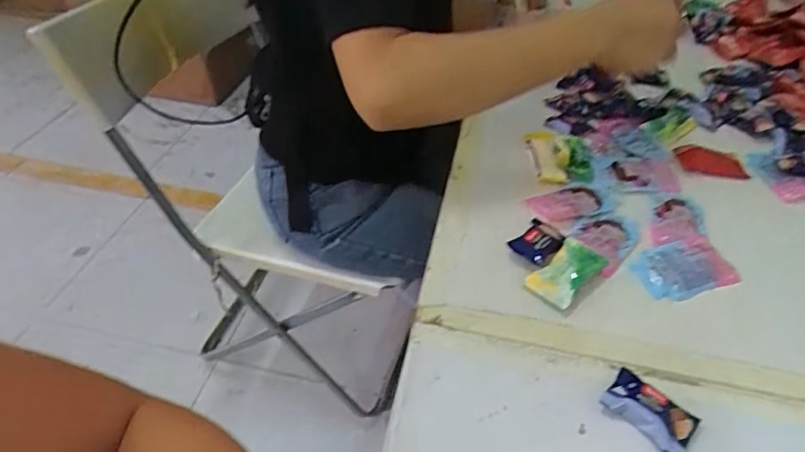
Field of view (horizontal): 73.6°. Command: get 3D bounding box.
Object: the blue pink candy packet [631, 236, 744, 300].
[{"bbox_3d":[0.237,0.034,0.452,0.080,0.009,0.052,-12,45,-16],"label":"blue pink candy packet"}]

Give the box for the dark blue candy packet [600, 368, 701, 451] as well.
[{"bbox_3d":[0.162,0.121,0.351,0.055,0.015,0.033,33,50,28],"label":"dark blue candy packet"}]

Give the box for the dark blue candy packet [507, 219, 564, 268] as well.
[{"bbox_3d":[0.118,0.012,0.463,0.034,0.007,0.048,34,51,29],"label":"dark blue candy packet"}]

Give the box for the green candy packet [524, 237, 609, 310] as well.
[{"bbox_3d":[0.135,0.036,0.442,0.038,0.014,0.073,34,51,29],"label":"green candy packet"}]

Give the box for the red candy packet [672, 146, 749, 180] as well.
[{"bbox_3d":[0.339,-0.070,0.590,0.073,0.006,0.048,10,43,7],"label":"red candy packet"}]

